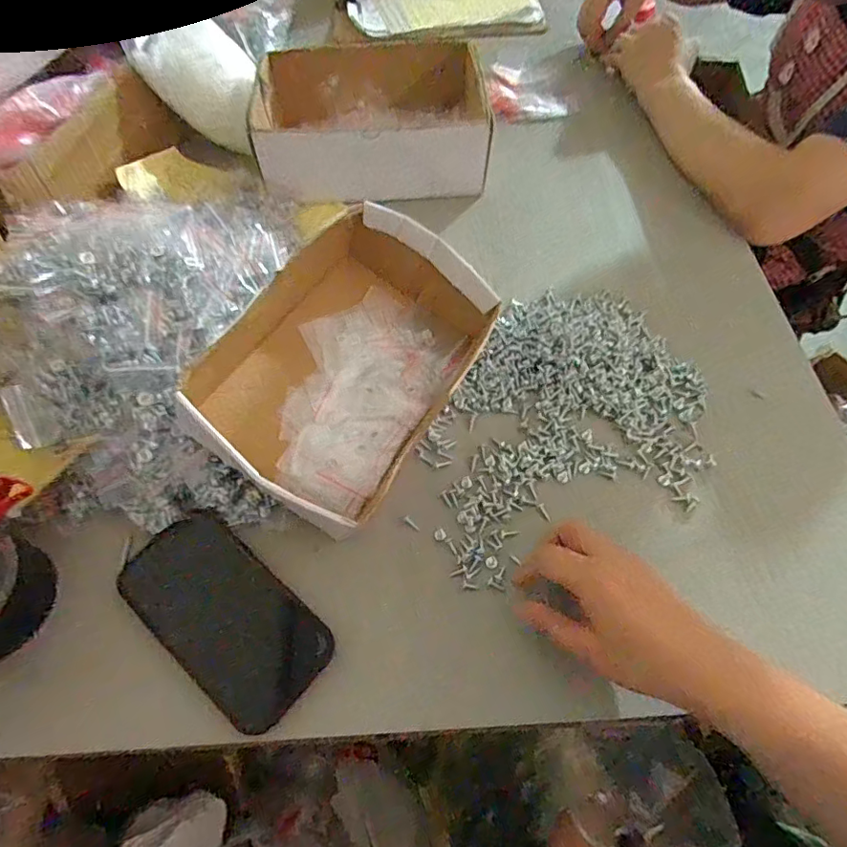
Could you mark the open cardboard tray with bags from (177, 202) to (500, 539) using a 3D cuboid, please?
[{"bbox_3d":[-0.062,-0.061,0.440,0.187,0.078,0.260,36,63,1],"label":"open cardboard tray with bags"}]

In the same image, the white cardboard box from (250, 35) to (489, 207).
[{"bbox_3d":[-0.057,-0.348,0.608,0.243,0.076,0.187,-1,60,0],"label":"white cardboard box"}]

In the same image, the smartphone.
[{"bbox_3d":[-0.142,0.134,0.380,0.158,0.004,0.081,37,67,20],"label":"smartphone"}]

